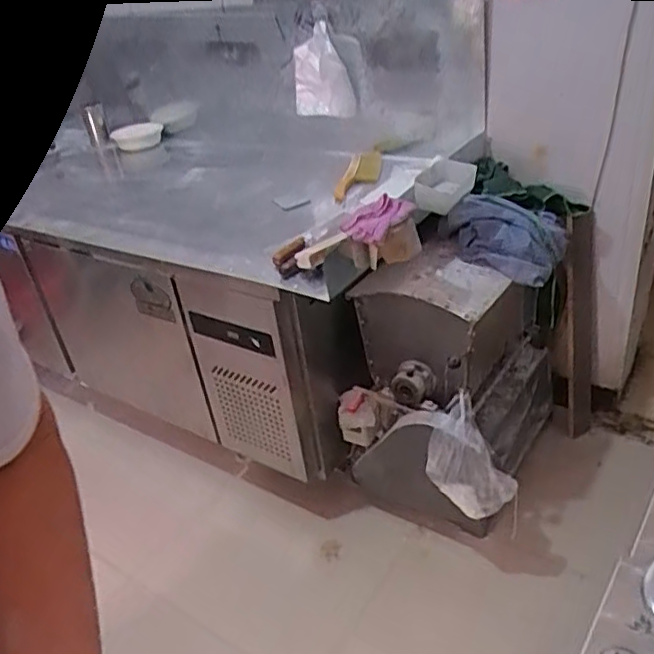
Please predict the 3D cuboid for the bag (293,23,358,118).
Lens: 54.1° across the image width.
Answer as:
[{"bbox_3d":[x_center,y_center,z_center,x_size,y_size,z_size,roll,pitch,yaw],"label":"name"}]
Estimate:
[{"bbox_3d":[-0.021,-0.660,1.664,0.190,0.243,0.040,21,52,28],"label":"bag"}]

